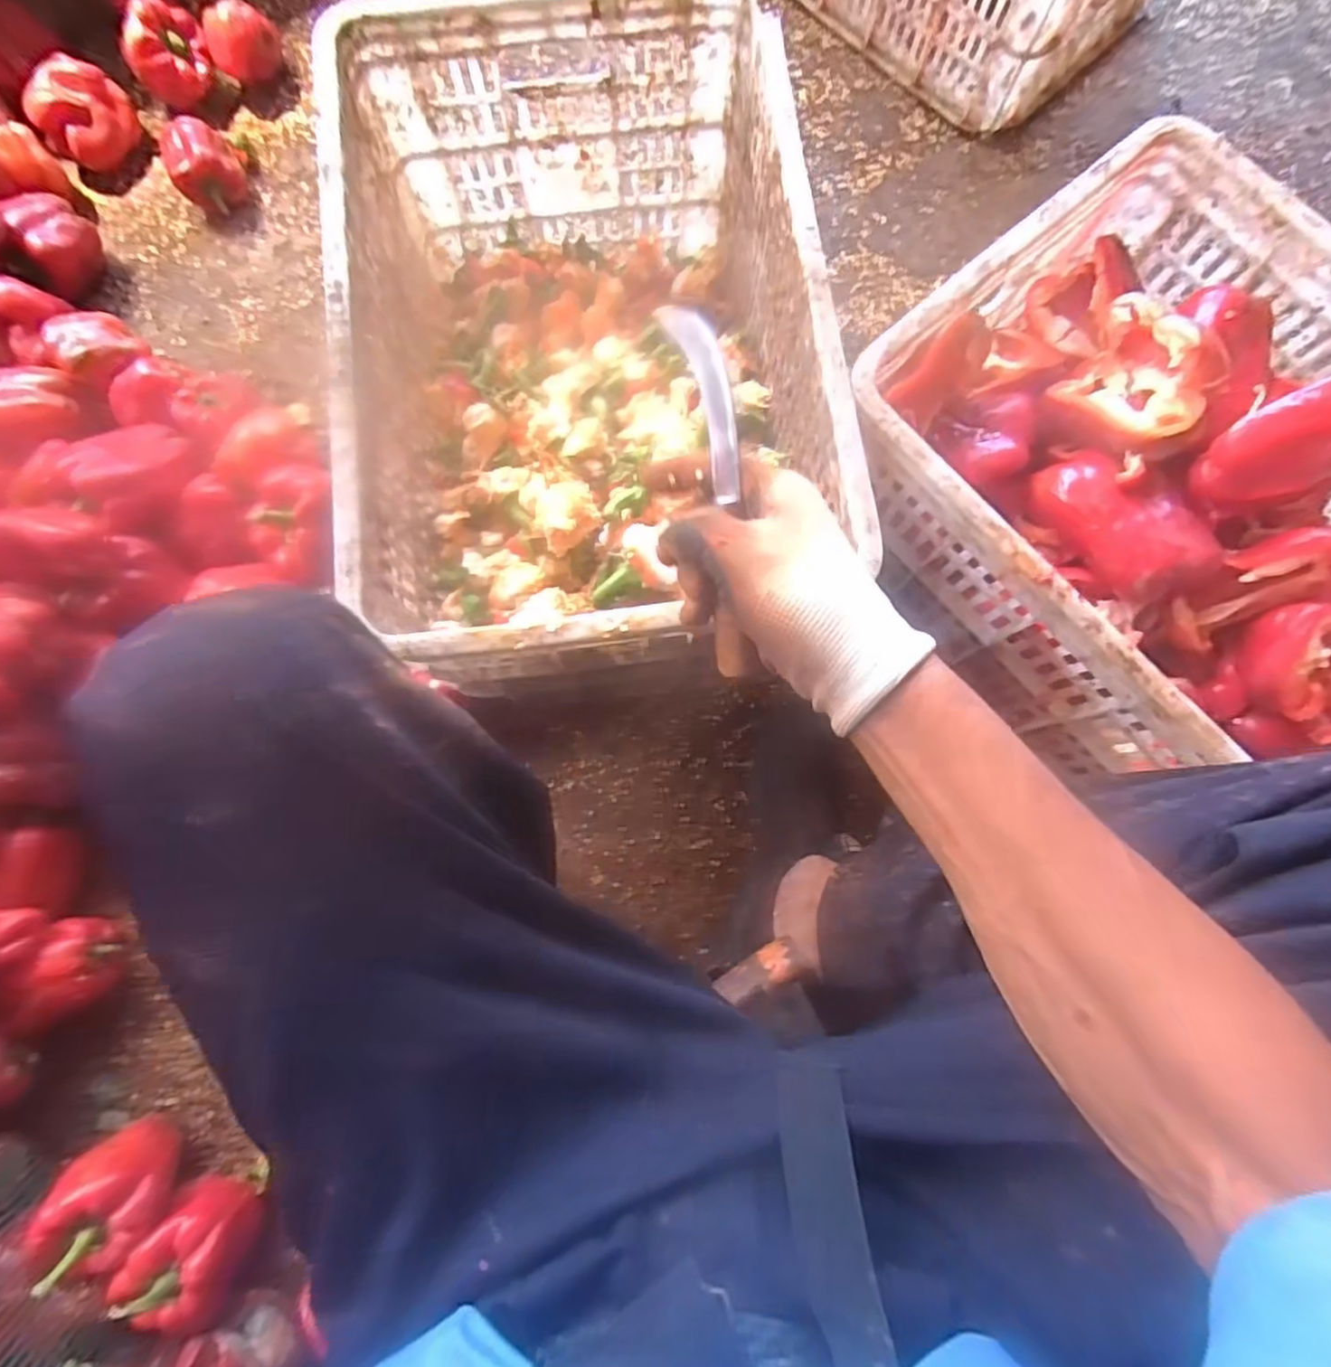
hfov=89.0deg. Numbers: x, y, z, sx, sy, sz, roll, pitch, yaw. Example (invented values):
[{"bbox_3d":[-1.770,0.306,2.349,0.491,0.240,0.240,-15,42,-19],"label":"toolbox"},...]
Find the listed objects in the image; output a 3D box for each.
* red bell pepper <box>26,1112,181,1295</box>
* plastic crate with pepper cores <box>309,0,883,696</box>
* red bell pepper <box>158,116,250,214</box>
[{"bbox_3d":[-0.525,0.489,0.637,0.089,0.120,0.096,0,79,0],"label":"red bell pepper"},{"bbox_3d":[-0.064,-0.277,0.603,0.355,0.253,0.546,-8,79,-1],"label":"plastic crate with pepper cores"},{"bbox_3d":[-0.570,-0.638,0.837,0.083,0.070,0.089,0,79,0],"label":"red bell pepper"}]

